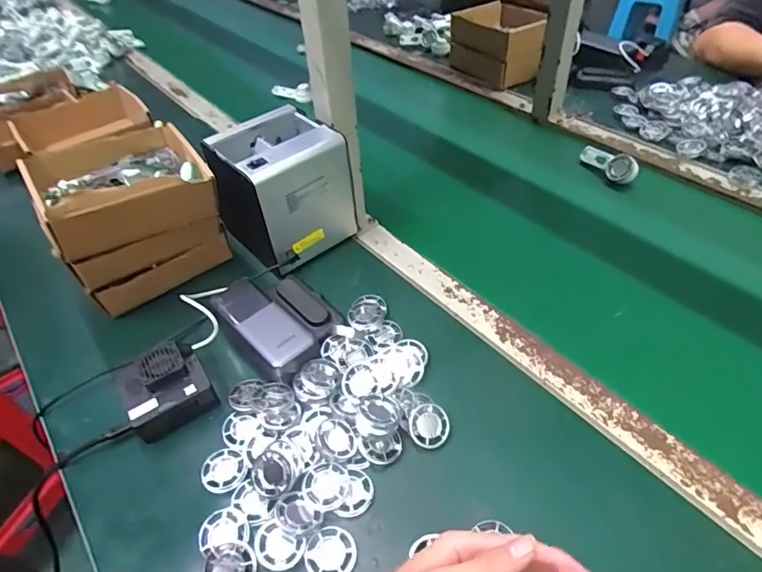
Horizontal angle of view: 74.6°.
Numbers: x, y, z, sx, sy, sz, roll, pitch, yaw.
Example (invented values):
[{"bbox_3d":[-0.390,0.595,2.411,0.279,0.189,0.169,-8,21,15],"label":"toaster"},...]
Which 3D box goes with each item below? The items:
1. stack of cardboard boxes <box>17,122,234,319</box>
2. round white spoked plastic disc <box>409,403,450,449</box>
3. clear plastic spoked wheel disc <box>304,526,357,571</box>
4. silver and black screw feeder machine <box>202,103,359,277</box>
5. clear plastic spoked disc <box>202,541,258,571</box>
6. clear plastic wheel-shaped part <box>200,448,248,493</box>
[{"bbox_3d":[-0.297,-0.088,0.607,0.170,0.160,0.168,-30,51,-23],"label":"stack of cardboard boxes"},{"bbox_3d":[0.044,0.129,0.461,0.036,0.004,0.038,1,79,-3],"label":"round white spoked plastic disc"},{"bbox_3d":[-0.041,0.214,0.398,0.040,0.006,0.038,-2,46,2],"label":"clear plastic spoked wheel disc"},{"bbox_3d":[-0.124,-0.118,0.630,0.126,0.150,0.125,-36,53,-27],"label":"silver and black screw feeder machine"},{"bbox_3d":[-0.117,0.219,0.387,0.041,0.012,0.036,-5,46,0],"label":"clear plastic spoked disc"},{"bbox_3d":[-0.140,0.167,0.452,0.041,0.009,0.040,-2,46,2],"label":"clear plastic wheel-shaped part"}]

